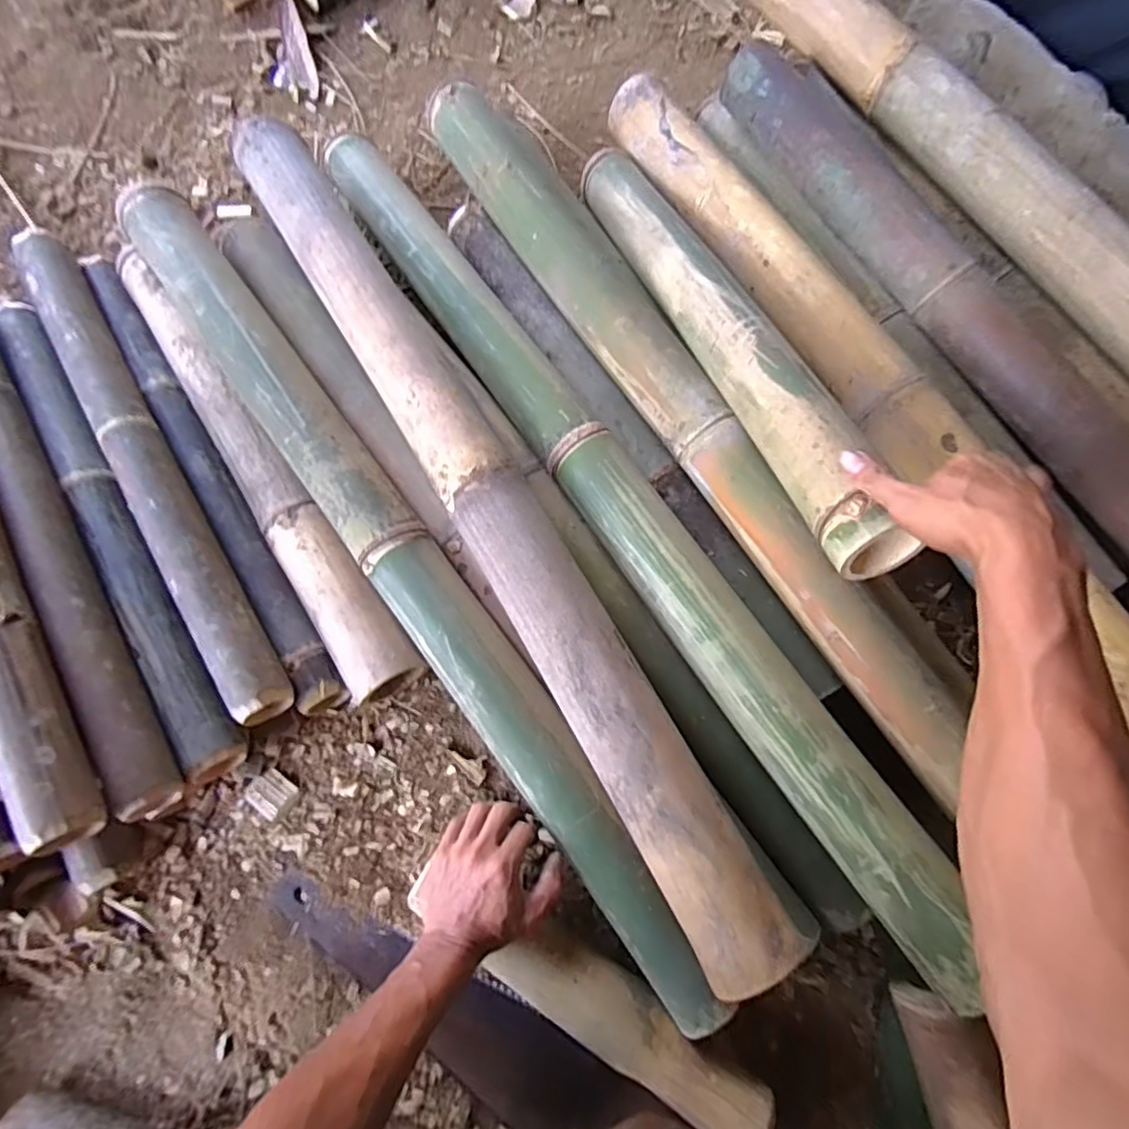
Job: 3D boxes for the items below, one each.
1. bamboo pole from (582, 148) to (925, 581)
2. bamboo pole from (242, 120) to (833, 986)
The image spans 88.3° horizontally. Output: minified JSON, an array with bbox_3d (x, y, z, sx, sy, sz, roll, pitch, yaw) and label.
[{"bbox_3d":[0.142,-0.249,0.578,0.063,0.063,0.591,-19,60,-3],"label":"bamboo pole"},{"bbox_3d":[-0.089,-0.071,0.571,0.097,0.073,0.967,-30,77,-6],"label":"bamboo pole"}]

